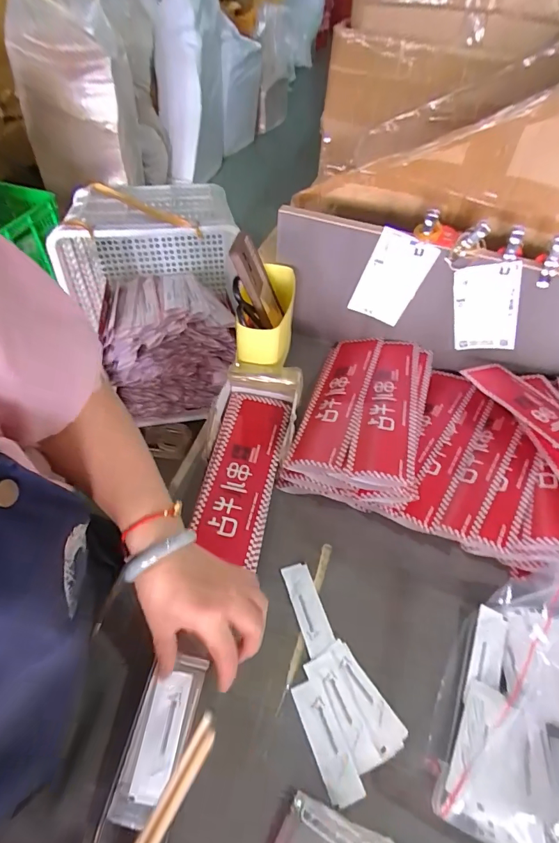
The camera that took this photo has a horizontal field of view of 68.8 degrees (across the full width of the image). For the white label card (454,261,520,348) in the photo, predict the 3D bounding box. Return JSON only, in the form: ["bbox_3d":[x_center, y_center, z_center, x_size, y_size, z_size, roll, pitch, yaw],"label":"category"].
[{"bbox_3d":[0.280,-0.152,0.557,0.077,0.131,0.007,5,50,28],"label":"white label card"}]

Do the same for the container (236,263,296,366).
[{"bbox_3d":[-0.017,-0.149,0.583,0.070,0.073,0.150,5,53,1],"label":"container"}]

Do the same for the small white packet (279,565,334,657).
[{"bbox_3d":[0.030,0.197,0.436,0.030,0.005,0.089,-16,54,-11],"label":"small white packet"}]

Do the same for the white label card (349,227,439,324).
[{"bbox_3d":[0.154,-0.194,0.568,0.078,0.132,0.005,17,56,-3],"label":"white label card"}]

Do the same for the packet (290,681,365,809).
[{"bbox_3d":[0.040,0.287,0.368,0.027,0.004,0.092,-22,55,-12],"label":"packet"}]

